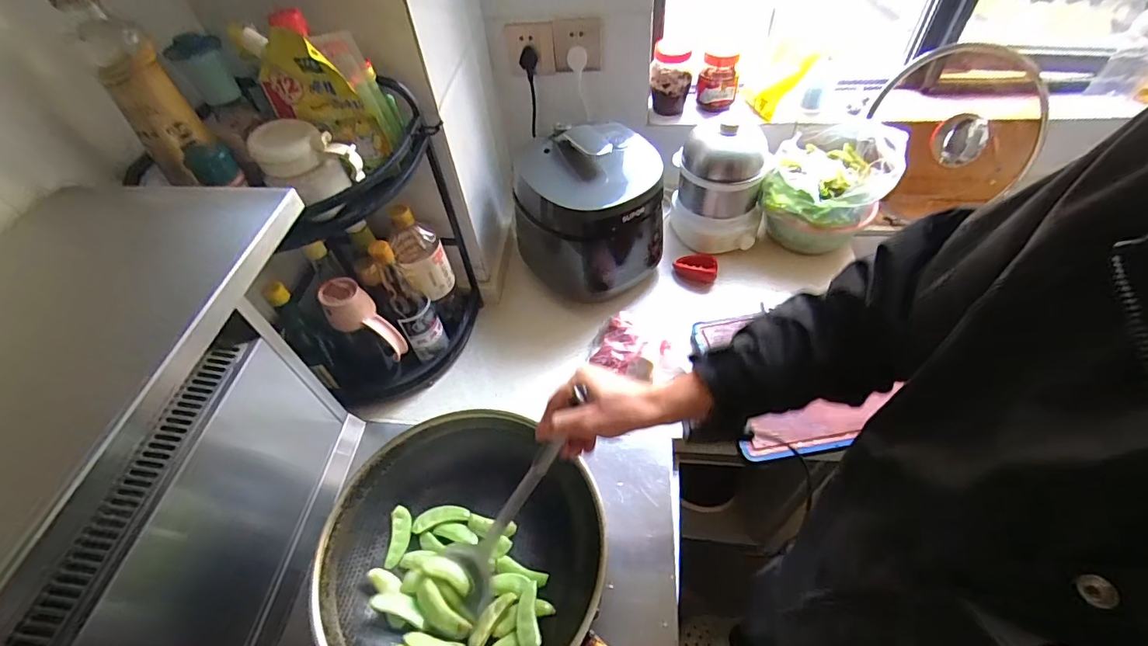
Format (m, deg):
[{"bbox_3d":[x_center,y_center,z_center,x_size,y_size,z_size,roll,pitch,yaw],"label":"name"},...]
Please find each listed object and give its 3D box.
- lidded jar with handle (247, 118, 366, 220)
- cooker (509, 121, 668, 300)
[{"bbox_3d":[-0.297,-0.177,0.541,0.089,0.070,0.082,27,58,23],"label":"lidded jar with handle"},{"bbox_3d":[0.038,-0.198,0.868,0.238,0.244,0.216,-30,55,-19],"label":"cooker"}]

